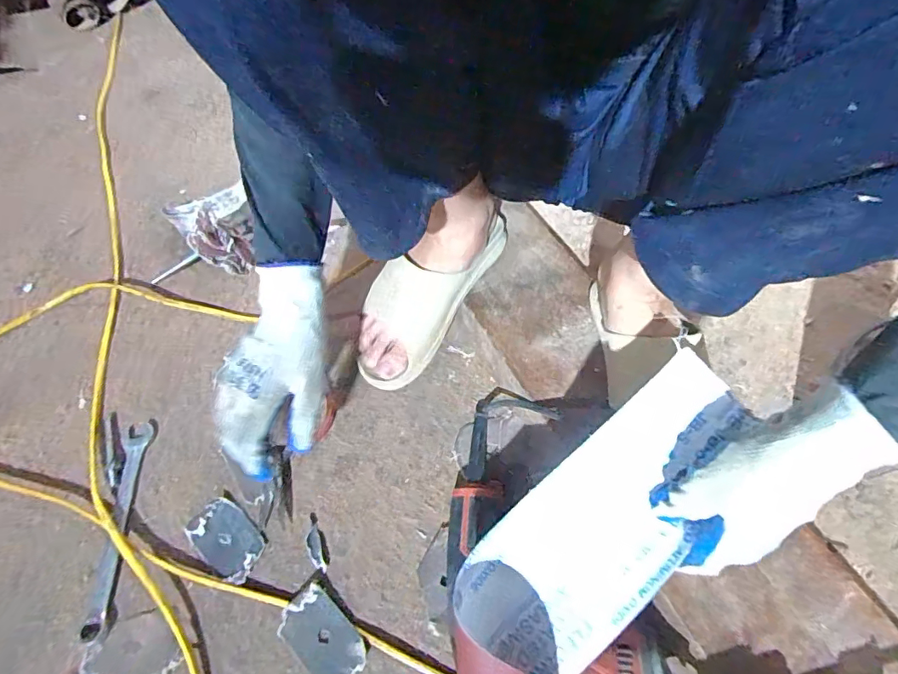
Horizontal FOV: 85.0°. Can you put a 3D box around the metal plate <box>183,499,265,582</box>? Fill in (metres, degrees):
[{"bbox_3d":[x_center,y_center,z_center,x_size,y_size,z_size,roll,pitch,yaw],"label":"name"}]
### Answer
[{"bbox_3d":[-0.199,0.180,0.435,0.074,0.006,0.046,39,63,20],"label":"metal plate"}]

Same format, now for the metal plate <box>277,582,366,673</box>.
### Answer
[{"bbox_3d":[-0.104,0.245,0.400,0.074,0.011,0.045,39,67,19],"label":"metal plate"}]

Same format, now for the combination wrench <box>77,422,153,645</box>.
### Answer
[{"bbox_3d":[-0.296,0.166,0.440,0.023,0.008,0.184,-4,58,-6],"label":"combination wrench"}]

